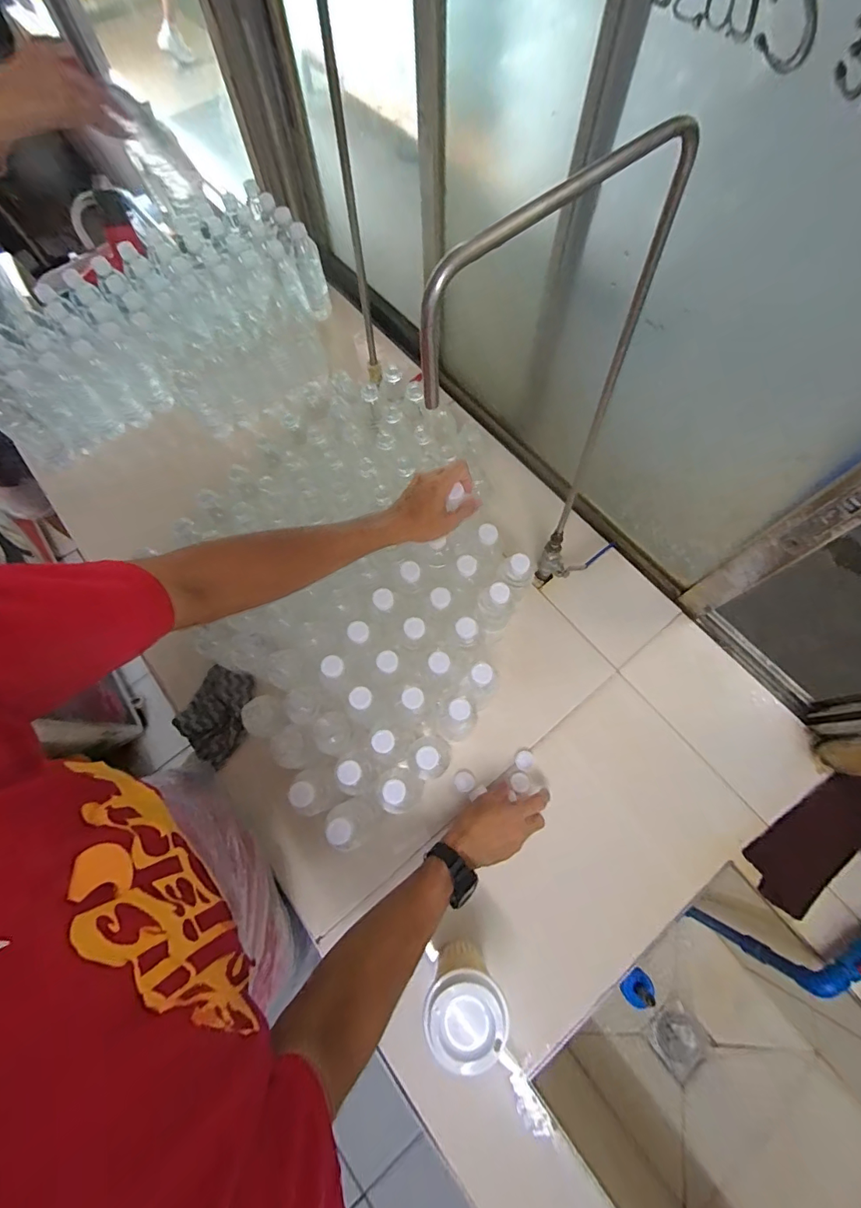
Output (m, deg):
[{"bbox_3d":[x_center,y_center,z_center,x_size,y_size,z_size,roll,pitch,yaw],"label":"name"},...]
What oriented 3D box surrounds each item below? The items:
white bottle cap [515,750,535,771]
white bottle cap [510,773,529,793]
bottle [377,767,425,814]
[{"bbox_3d":[0.146,0.243,0.698,0.029,0.006,0.028,0,70,1],"label":"white bottle cap"},{"bbox_3d":[0.136,0.270,0.682,0.028,0.007,0.027,-19,71,-6],"label":"white bottle cap"},{"bbox_3d":[-0.037,0.243,0.596,0.054,0.167,0.049,34,74,13],"label":"bottle"}]

